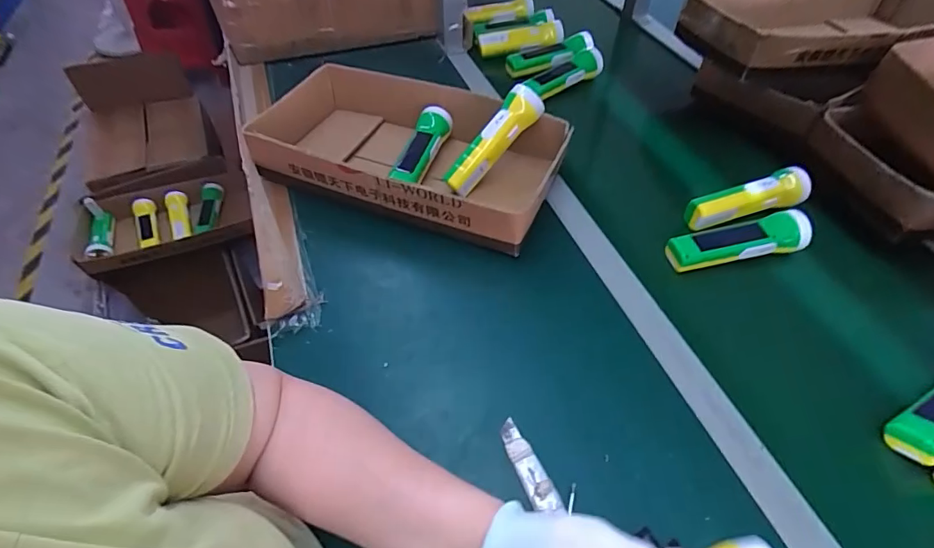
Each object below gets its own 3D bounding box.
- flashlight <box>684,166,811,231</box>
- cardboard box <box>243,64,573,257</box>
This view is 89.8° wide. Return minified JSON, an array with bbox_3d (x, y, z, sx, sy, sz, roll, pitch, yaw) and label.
[{"bbox_3d":[0.384,-0.103,0.640,0.180,0.040,0.036,-13,51,-9],"label":"flashlight"},{"bbox_3d":[-0.114,-0.192,0.684,0.492,0.102,0.227,18,53,16],"label":"cardboard box"}]

